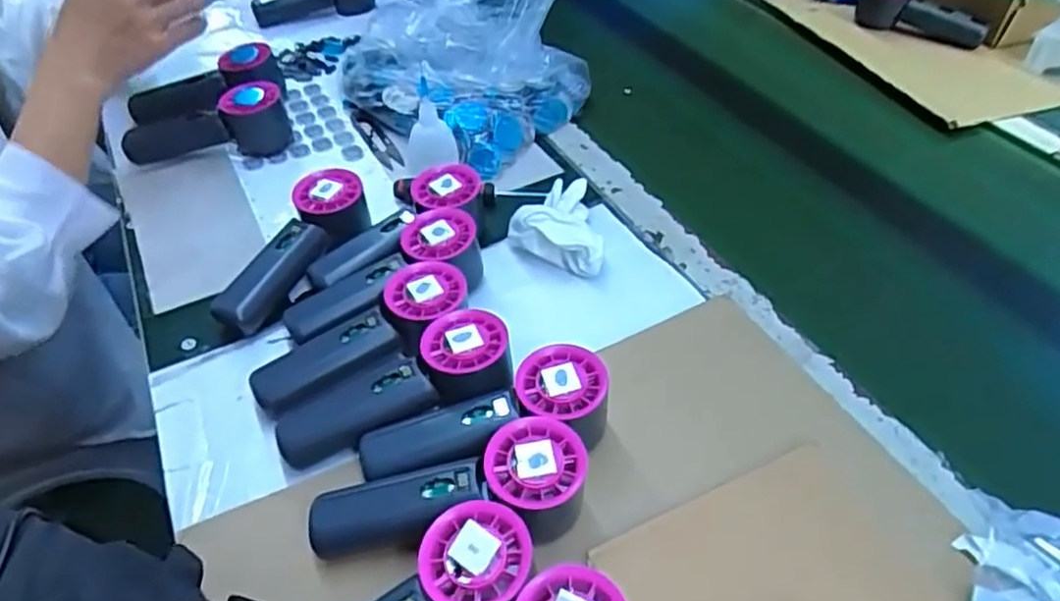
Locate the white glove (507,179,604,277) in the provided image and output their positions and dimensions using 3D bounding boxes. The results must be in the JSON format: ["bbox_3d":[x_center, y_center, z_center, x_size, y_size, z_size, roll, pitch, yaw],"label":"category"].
[{"bbox_3d":[0.022,-0.069,0.575,0.078,0.048,0.109,3,45,2],"label":"white glove"}]

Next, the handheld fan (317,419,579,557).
[{"bbox_3d":[-0.047,0.110,0.391,0.154,0.049,0.051,-5,45,-6],"label":"handheld fan"}]

